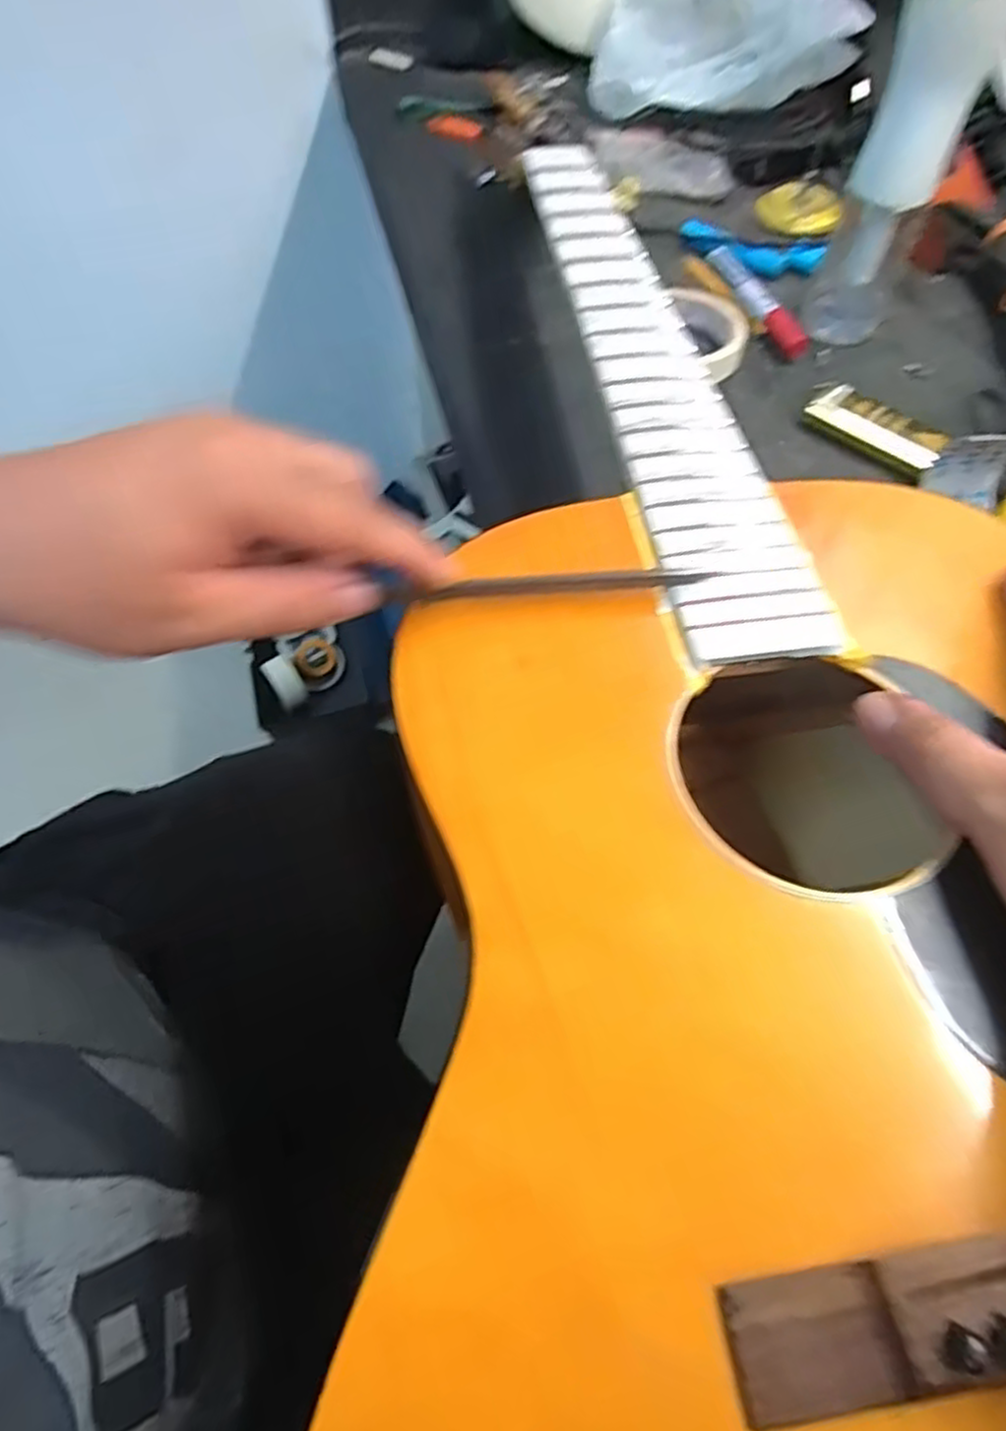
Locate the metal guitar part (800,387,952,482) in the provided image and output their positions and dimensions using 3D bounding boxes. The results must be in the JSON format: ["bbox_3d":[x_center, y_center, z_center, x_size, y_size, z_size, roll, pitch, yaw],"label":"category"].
[{"bbox_3d":[0.239,-0.182,0.469,0.041,0.019,0.084,-35,65,-18],"label":"metal guitar part"}]

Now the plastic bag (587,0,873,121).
[{"bbox_3d":[0.204,-0.629,0.660,0.231,0.112,0.095,9,60,6],"label":"plastic bag"}]

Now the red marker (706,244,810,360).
[{"bbox_3d":[0.190,-0.316,0.543,0.019,0.021,0.134,-12,60,-7],"label":"red marker"}]

